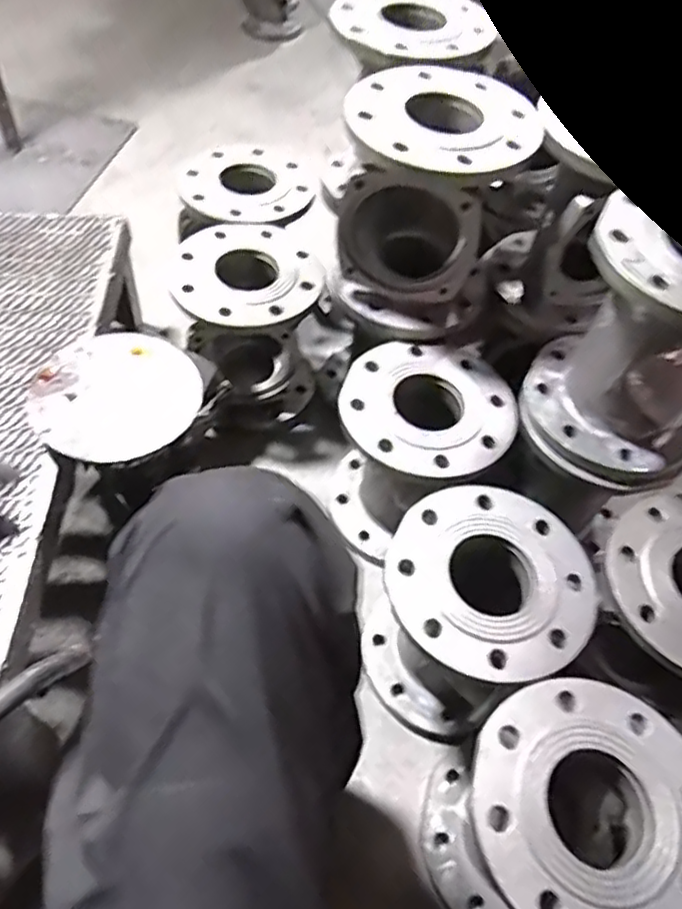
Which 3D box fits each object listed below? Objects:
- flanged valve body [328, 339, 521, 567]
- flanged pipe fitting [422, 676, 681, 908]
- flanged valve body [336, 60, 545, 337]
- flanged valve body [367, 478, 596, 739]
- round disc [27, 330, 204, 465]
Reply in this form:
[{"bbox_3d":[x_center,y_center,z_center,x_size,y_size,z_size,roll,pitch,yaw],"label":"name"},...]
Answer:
[{"bbox_3d":[0.092,0.006,0.813,0.198,0.219,0.187,2,53,-3],"label":"flanged valve body"},{"bbox_3d":[0.193,0.343,0.601,0.196,0.235,0.193,2,53,-3],"label":"flanged pipe fitting"},{"bbox_3d":[0.097,-0.275,0.737,0.177,0.235,0.174,13,54,5],"label":"flanged valve body"},{"bbox_3d":[0.136,0.177,0.702,0.188,0.224,0.190,2,53,-3],"label":"flanged valve body"},{"bbox_3d":[-0.231,-0.063,0.675,0.159,0.010,0.167,4,59,-7],"label":"round disc"}]

